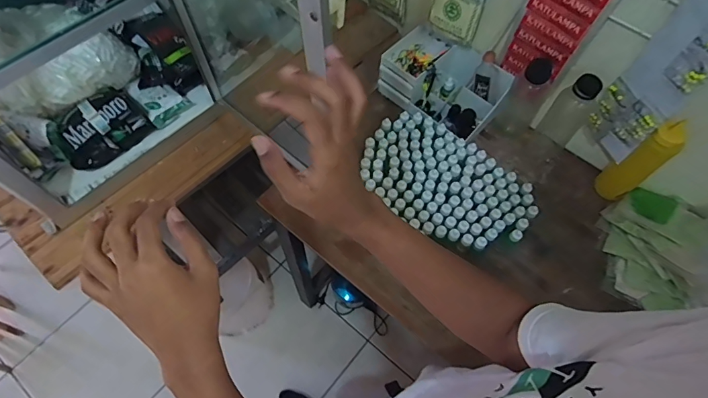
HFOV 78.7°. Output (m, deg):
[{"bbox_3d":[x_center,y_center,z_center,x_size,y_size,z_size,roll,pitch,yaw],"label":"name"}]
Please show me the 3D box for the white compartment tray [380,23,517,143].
[{"bbox_3d":[0.178,-0.234,0.879,0.237,0.095,0.147,37,68,15],"label":"white compartment tray"}]

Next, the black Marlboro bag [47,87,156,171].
[{"bbox_3d":[-0.402,-0.116,0.684,0.132,0.065,0.082,-40,71,-19],"label":"black Marlboro bag"}]

